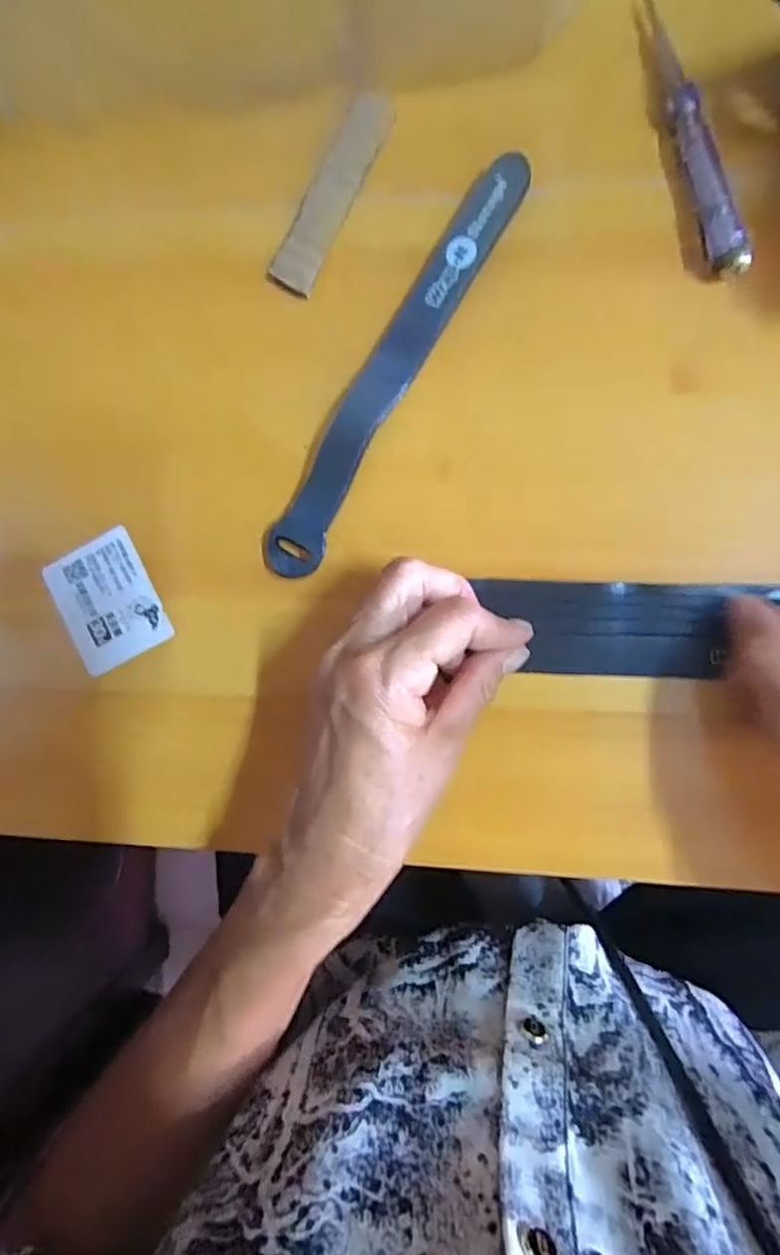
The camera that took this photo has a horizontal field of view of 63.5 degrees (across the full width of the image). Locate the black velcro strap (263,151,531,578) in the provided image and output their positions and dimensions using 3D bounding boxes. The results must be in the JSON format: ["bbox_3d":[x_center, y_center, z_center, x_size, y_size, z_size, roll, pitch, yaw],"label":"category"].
[{"bbox_3d":[0.000,-0.112,0.278,0.026,0.006,0.198,30,96,2],"label":"black velcro strap"}]

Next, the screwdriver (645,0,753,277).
[{"bbox_3d":[0.125,-0.199,0.259,0.013,0.017,0.114,-16,92,8],"label":"screwdriver"}]

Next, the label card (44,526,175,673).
[{"bbox_3d":[-0.140,-0.012,0.310,0.050,0.004,0.061,-27,90,9],"label":"label card"}]

